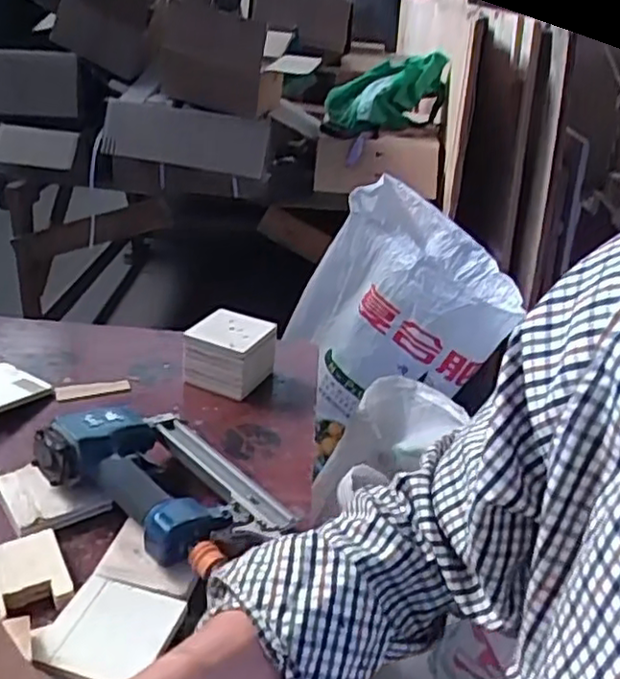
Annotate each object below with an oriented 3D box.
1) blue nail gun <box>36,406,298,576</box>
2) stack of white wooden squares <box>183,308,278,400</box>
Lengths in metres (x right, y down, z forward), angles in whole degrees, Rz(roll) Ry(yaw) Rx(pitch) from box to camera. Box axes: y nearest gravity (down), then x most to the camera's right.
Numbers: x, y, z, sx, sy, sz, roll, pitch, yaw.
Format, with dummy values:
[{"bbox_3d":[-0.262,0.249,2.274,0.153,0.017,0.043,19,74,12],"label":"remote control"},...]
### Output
[{"bbox_3d":[-0.135,0.142,0.685,0.235,0.079,0.164,24,33,32],"label":"blue nail gun"},{"bbox_3d":[-0.108,0.018,0.930,0.100,0.081,0.108,15,29,19],"label":"stack of white wooden squares"}]

